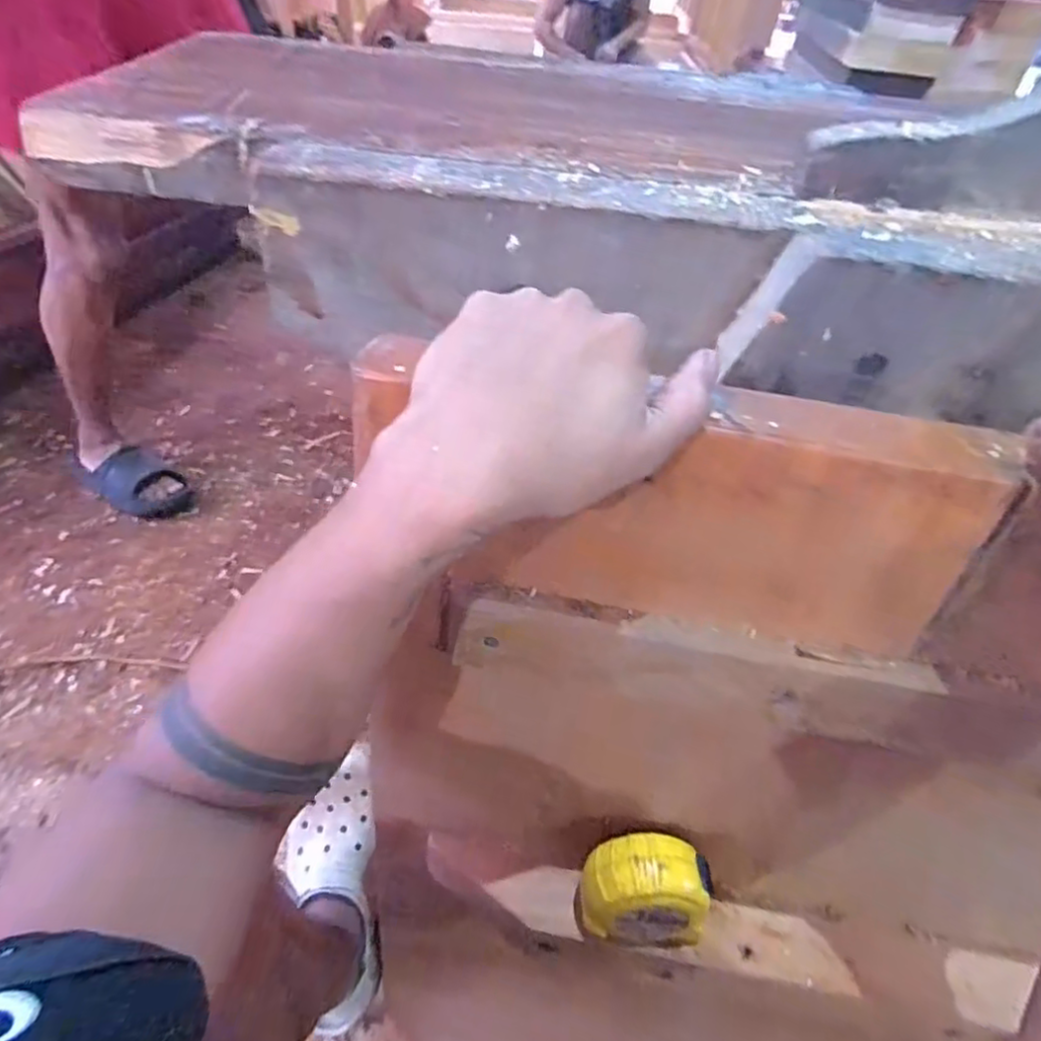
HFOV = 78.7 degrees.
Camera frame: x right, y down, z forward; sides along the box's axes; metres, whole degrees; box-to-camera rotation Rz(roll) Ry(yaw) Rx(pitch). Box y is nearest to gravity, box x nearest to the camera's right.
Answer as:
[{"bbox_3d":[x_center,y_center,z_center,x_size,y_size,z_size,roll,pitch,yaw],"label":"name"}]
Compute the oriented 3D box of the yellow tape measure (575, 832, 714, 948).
[{"bbox_3d":[0.077,0.228,0.390,0.076,0.068,0.043,-1,44,-6],"label":"yellow tape measure"}]

